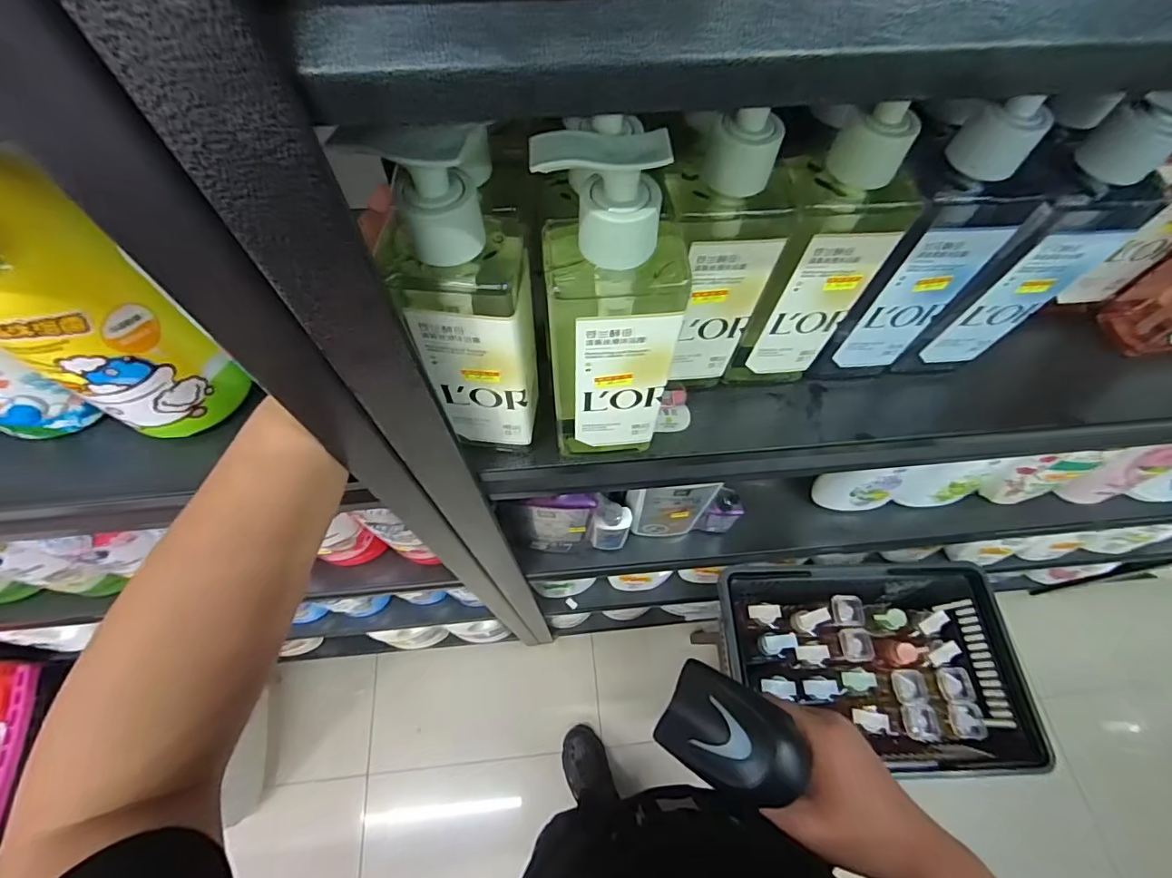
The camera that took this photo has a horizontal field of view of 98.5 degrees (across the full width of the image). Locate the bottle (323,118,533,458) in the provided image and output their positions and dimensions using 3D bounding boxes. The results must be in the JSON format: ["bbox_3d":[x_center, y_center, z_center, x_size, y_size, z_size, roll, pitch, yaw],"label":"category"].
[{"bbox_3d":[-0.060,-0.056,0.273,0.066,0.200,0.046,-12,64,-7],"label":"bottle"}]

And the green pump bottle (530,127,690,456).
[{"bbox_3d":[0.015,-0.057,0.283,0.069,0.212,0.045,1,63,0],"label":"green pump bottle"}]

